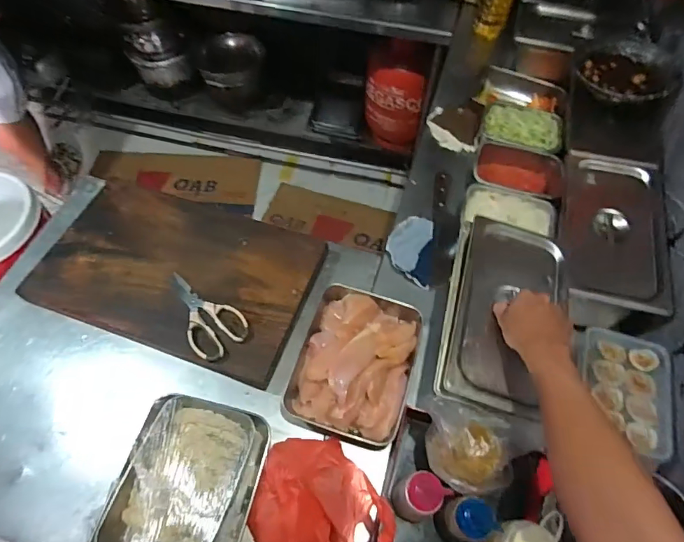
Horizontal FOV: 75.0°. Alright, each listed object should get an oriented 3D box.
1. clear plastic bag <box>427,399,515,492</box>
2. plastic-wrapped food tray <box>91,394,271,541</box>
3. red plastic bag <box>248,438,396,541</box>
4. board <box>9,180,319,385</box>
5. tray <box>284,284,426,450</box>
[{"bbox_3d":[0.179,0.246,0.622,0.113,0.081,0.117,3,59,0],"label":"clear plastic bag"},{"bbox_3d":[-0.228,0.326,0.661,0.192,0.079,0.255,12,60,5],"label":"plastic-wrapped food tray"},{"bbox_3d":[-0.035,0.339,0.608,0.196,0.155,0.158,22,61,11],"label":"red plastic bag"},{"bbox_3d":[-0.315,0.000,0.865,0.499,0.054,0.302,19,61,9],"label":"board"},{"bbox_3d":[0.026,0.152,0.777,0.201,0.054,0.254,17,60,8],"label":"tray"}]

